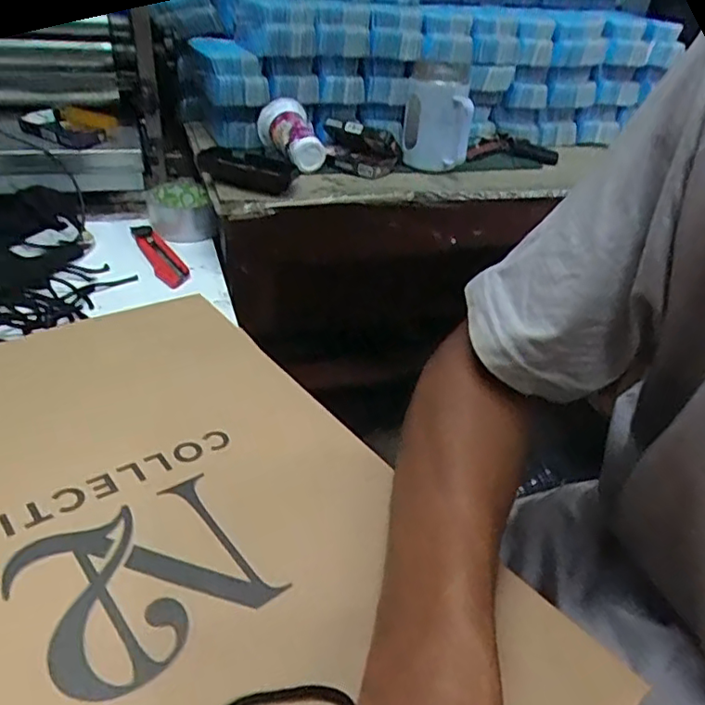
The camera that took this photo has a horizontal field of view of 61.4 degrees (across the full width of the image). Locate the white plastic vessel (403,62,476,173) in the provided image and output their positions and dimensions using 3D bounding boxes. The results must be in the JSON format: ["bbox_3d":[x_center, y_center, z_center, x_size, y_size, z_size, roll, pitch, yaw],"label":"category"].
[{"bbox_3d":[0.112,-0.318,0.799,0.084,0.116,0.096,4,35,-2],"label":"white plastic vessel"}]

